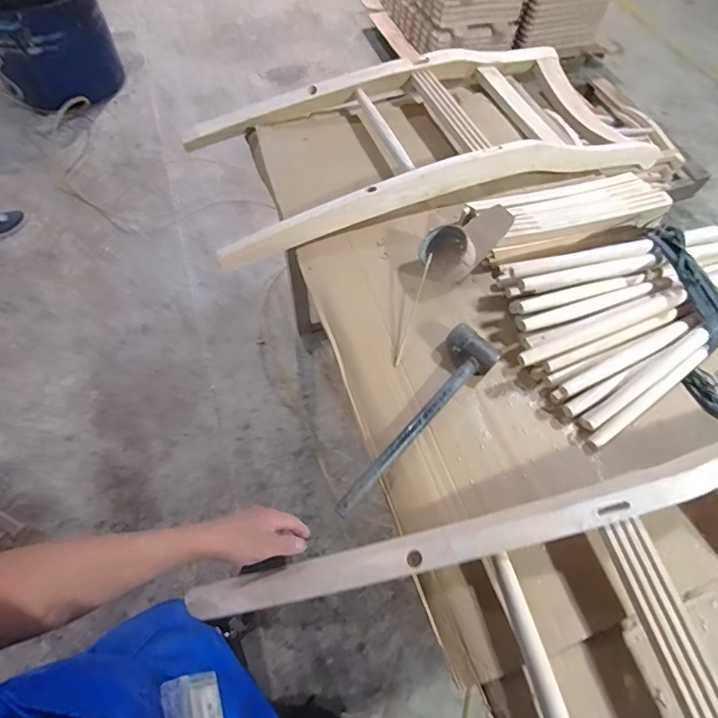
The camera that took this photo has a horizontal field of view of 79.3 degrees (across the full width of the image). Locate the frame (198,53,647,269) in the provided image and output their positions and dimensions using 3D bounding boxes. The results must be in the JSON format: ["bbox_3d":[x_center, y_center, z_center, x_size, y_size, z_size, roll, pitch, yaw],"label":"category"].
[{"bbox_3d":[0.134,-0.456,0.910,0.928,0.139,0.409,-17,65,-13],"label":"frame"}]

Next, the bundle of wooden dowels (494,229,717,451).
[{"bbox_3d":[0.437,-0.082,0.676,0.438,0.089,0.341,-32,68,-19],"label":"bundle of wooden dowels"}]

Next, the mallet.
[{"bbox_3d":[0.071,0.071,0.606,0.325,0.043,0.080,-40,71,-22],"label":"mallet"}]

